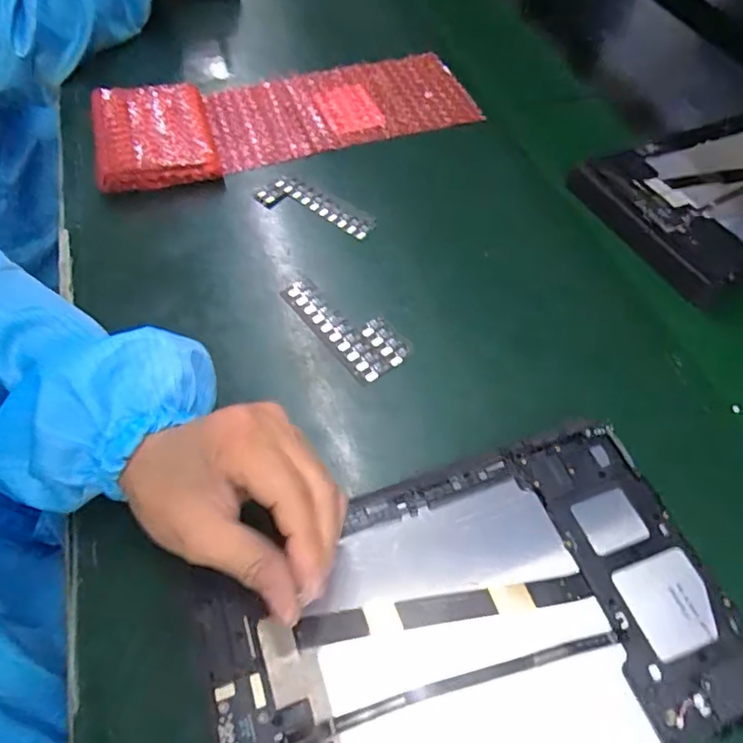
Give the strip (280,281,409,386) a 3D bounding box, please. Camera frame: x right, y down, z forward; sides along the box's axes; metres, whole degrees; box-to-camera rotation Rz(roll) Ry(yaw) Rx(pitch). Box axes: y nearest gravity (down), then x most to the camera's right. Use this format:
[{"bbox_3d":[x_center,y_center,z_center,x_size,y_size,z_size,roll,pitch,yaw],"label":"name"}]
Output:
[{"bbox_3d":[-0.019,-0.034,0.404,0.038,0.004,0.100,-32,61,-23],"label":"strip"}]

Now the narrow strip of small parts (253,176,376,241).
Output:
[{"bbox_3d":[-0.045,-0.129,0.467,0.099,0.008,0.036,31,59,19],"label":"narrow strip of small parts"}]

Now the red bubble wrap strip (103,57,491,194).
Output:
[{"bbox_3d":[-0.077,-0.242,0.533,0.331,0.033,0.127,-16,56,-14],"label":"red bubble wrap strip"}]

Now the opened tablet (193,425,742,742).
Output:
[{"bbox_3d":[0.048,0.119,0.275,0.237,0.014,0.149,-17,56,-10],"label":"opened tablet"}]

